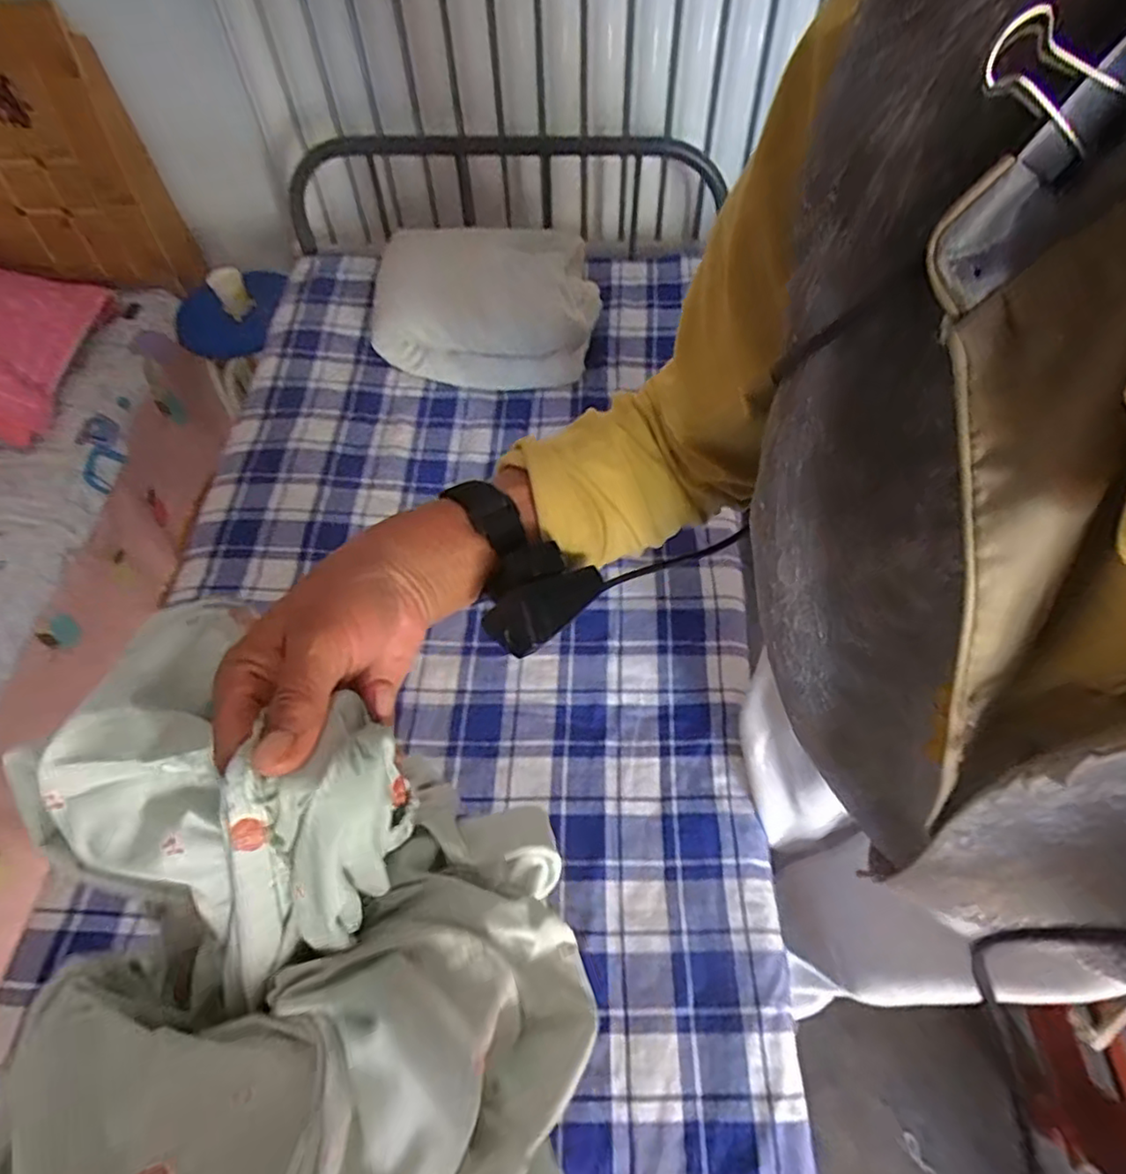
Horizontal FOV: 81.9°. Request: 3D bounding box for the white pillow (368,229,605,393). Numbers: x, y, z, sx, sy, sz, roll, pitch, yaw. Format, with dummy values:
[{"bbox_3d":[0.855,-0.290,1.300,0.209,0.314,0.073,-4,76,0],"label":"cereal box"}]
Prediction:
[{"bbox_3d":[-0.145,-0.572,1.259,0.420,0.105,0.383,-2,58,0],"label":"white pillow"}]

